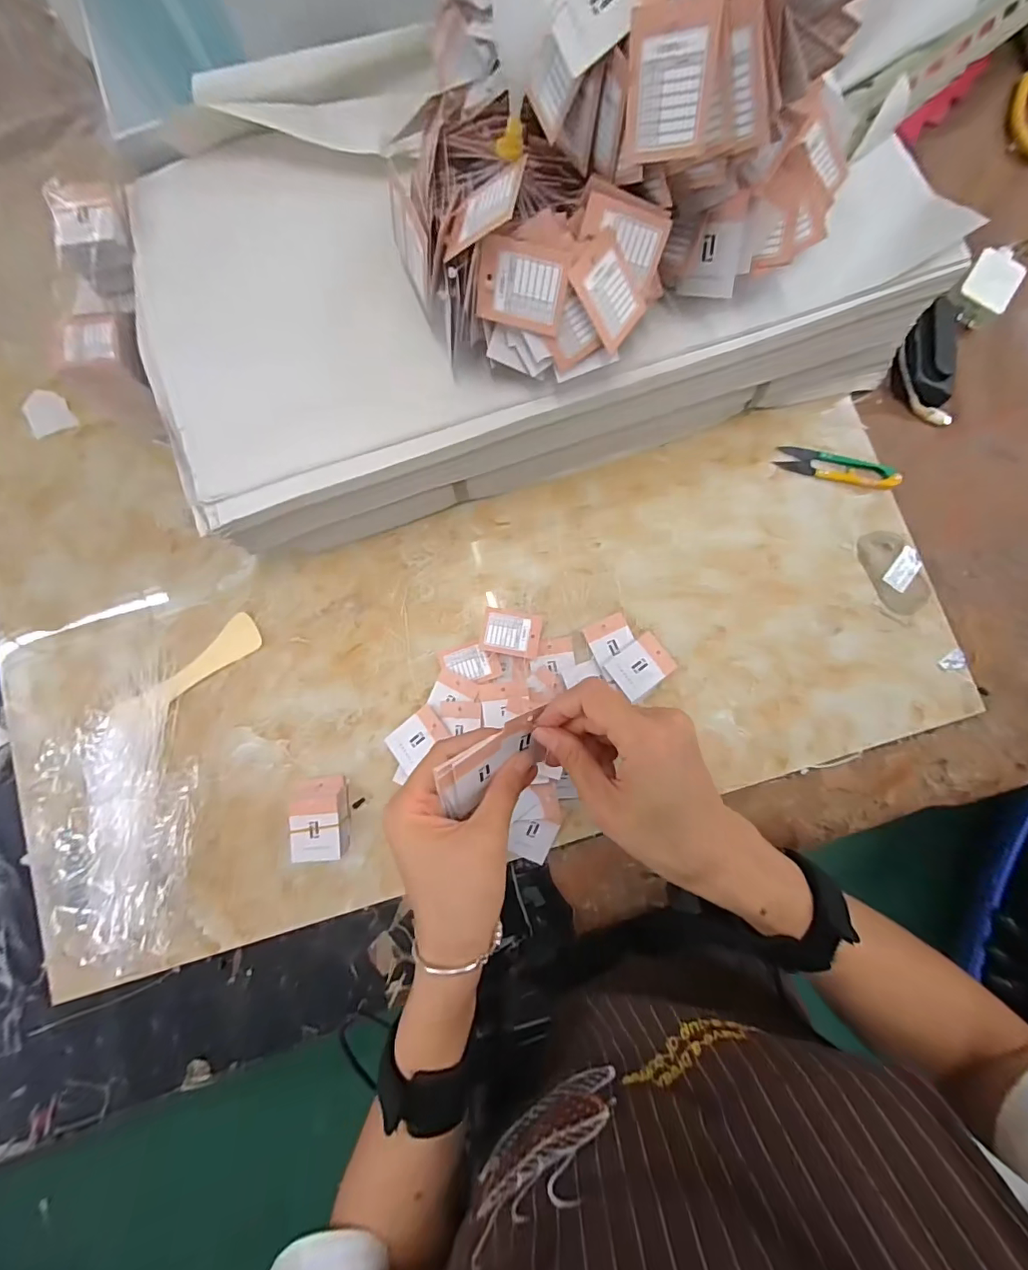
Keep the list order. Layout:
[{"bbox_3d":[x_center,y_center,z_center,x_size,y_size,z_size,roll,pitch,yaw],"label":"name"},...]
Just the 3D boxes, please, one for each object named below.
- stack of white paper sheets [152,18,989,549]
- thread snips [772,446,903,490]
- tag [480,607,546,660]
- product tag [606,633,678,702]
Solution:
[{"bbox_3d":[0.012,-0.278,0.399,0.565,0.117,0.272,-18,82,0],"label":"stack of white paper sheets"},{"bbox_3d":[0.285,-0.148,0.433,0.100,0.009,0.025,14,84,4],"label":"thread snips"},{"bbox_3d":[-0.001,-0.002,0.417,0.050,0.004,0.038,9,77,-3],"label":"tag"},{"bbox_3d":[0.107,0.026,0.414,0.051,0.004,0.039,-37,80,-5],"label":"product tag"}]

